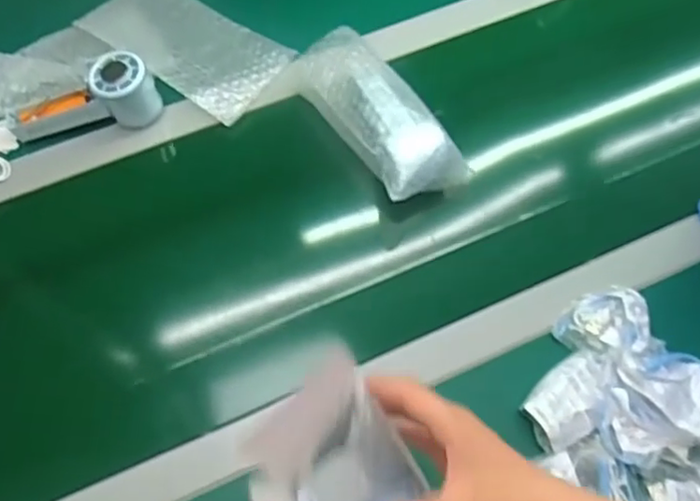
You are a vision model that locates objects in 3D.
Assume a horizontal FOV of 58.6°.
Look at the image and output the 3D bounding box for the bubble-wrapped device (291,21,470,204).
[{"bbox_3d":[0.025,-0.142,0.633,0.087,0.052,0.203,-31,70,-12],"label":"bubble-wrapped device"}]

